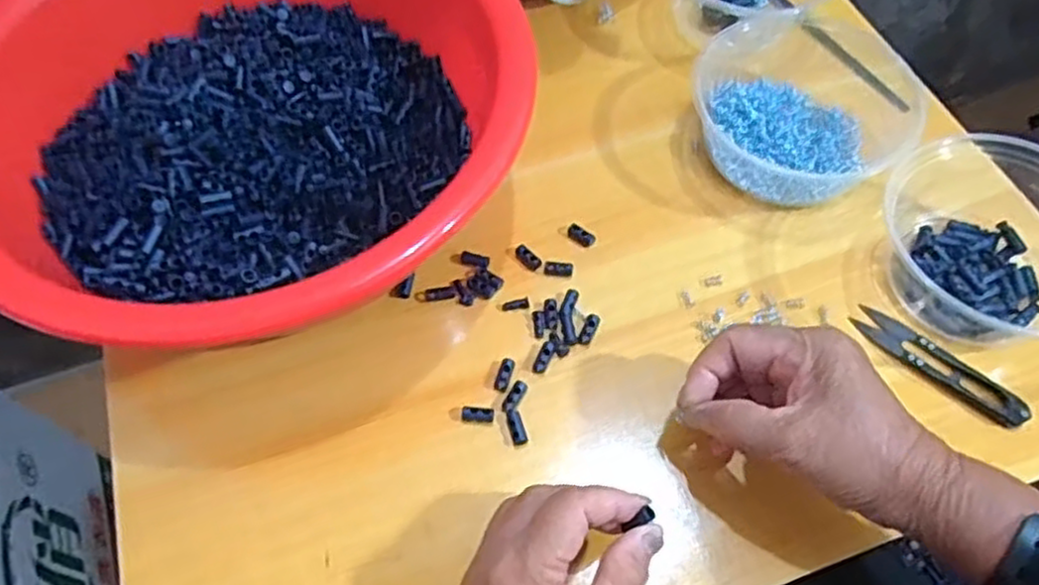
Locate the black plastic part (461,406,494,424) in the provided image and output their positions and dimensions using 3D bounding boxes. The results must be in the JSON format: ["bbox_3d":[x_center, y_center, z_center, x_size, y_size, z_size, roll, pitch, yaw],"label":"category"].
[{"bbox_3d":[-0.024,0.070,0.417,0.019,0.005,0.009,-1,60,0],"label":"black plastic part"}]

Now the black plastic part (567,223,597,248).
[{"bbox_3d":[0.040,-0.037,0.478,0.019,0.005,0.010,28,64,16],"label":"black plastic part"}]

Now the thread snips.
[{"bbox_3d":[0.244,0.041,0.423,0.101,0.010,0.020,41,68,21],"label":"thread snips"}]

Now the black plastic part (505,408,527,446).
[{"bbox_3d":[-0.002,0.076,0.411,0.009,0.004,0.022,-15,61,-8],"label":"black plastic part"}]

